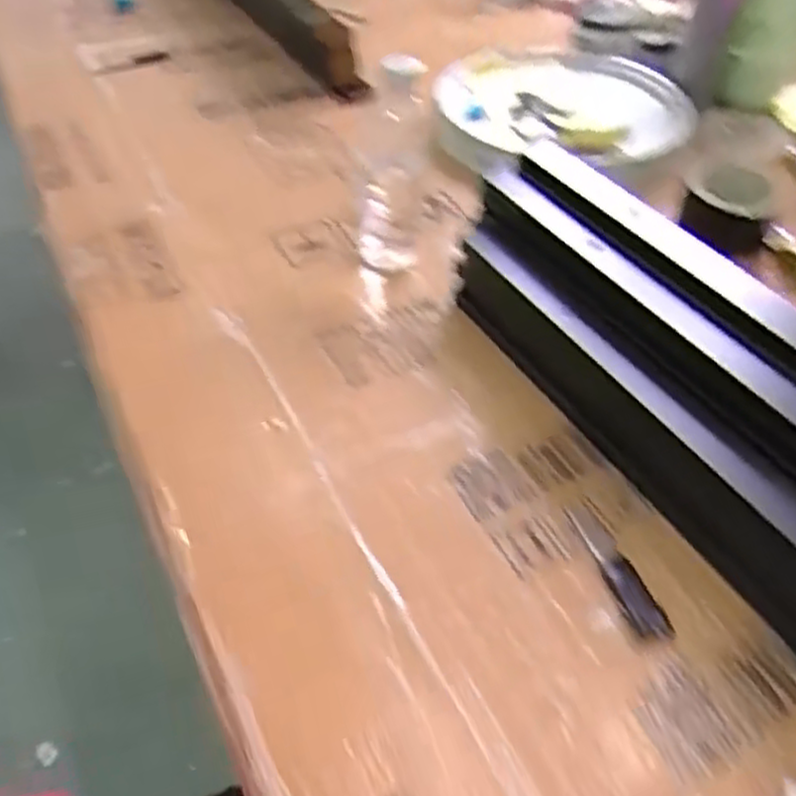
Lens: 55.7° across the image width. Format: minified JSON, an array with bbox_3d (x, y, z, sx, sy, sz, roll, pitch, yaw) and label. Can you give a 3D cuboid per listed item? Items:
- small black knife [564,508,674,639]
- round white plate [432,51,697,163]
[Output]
[{"bbox_3d":[0.146,0.114,0.498,0.023,0.004,0.100,-14,49,-15],"label":"small black knife"},{"bbox_3d":[0.190,-0.343,0.863,0.251,0.026,0.243,-10,48,-11],"label":"round white plate"}]

